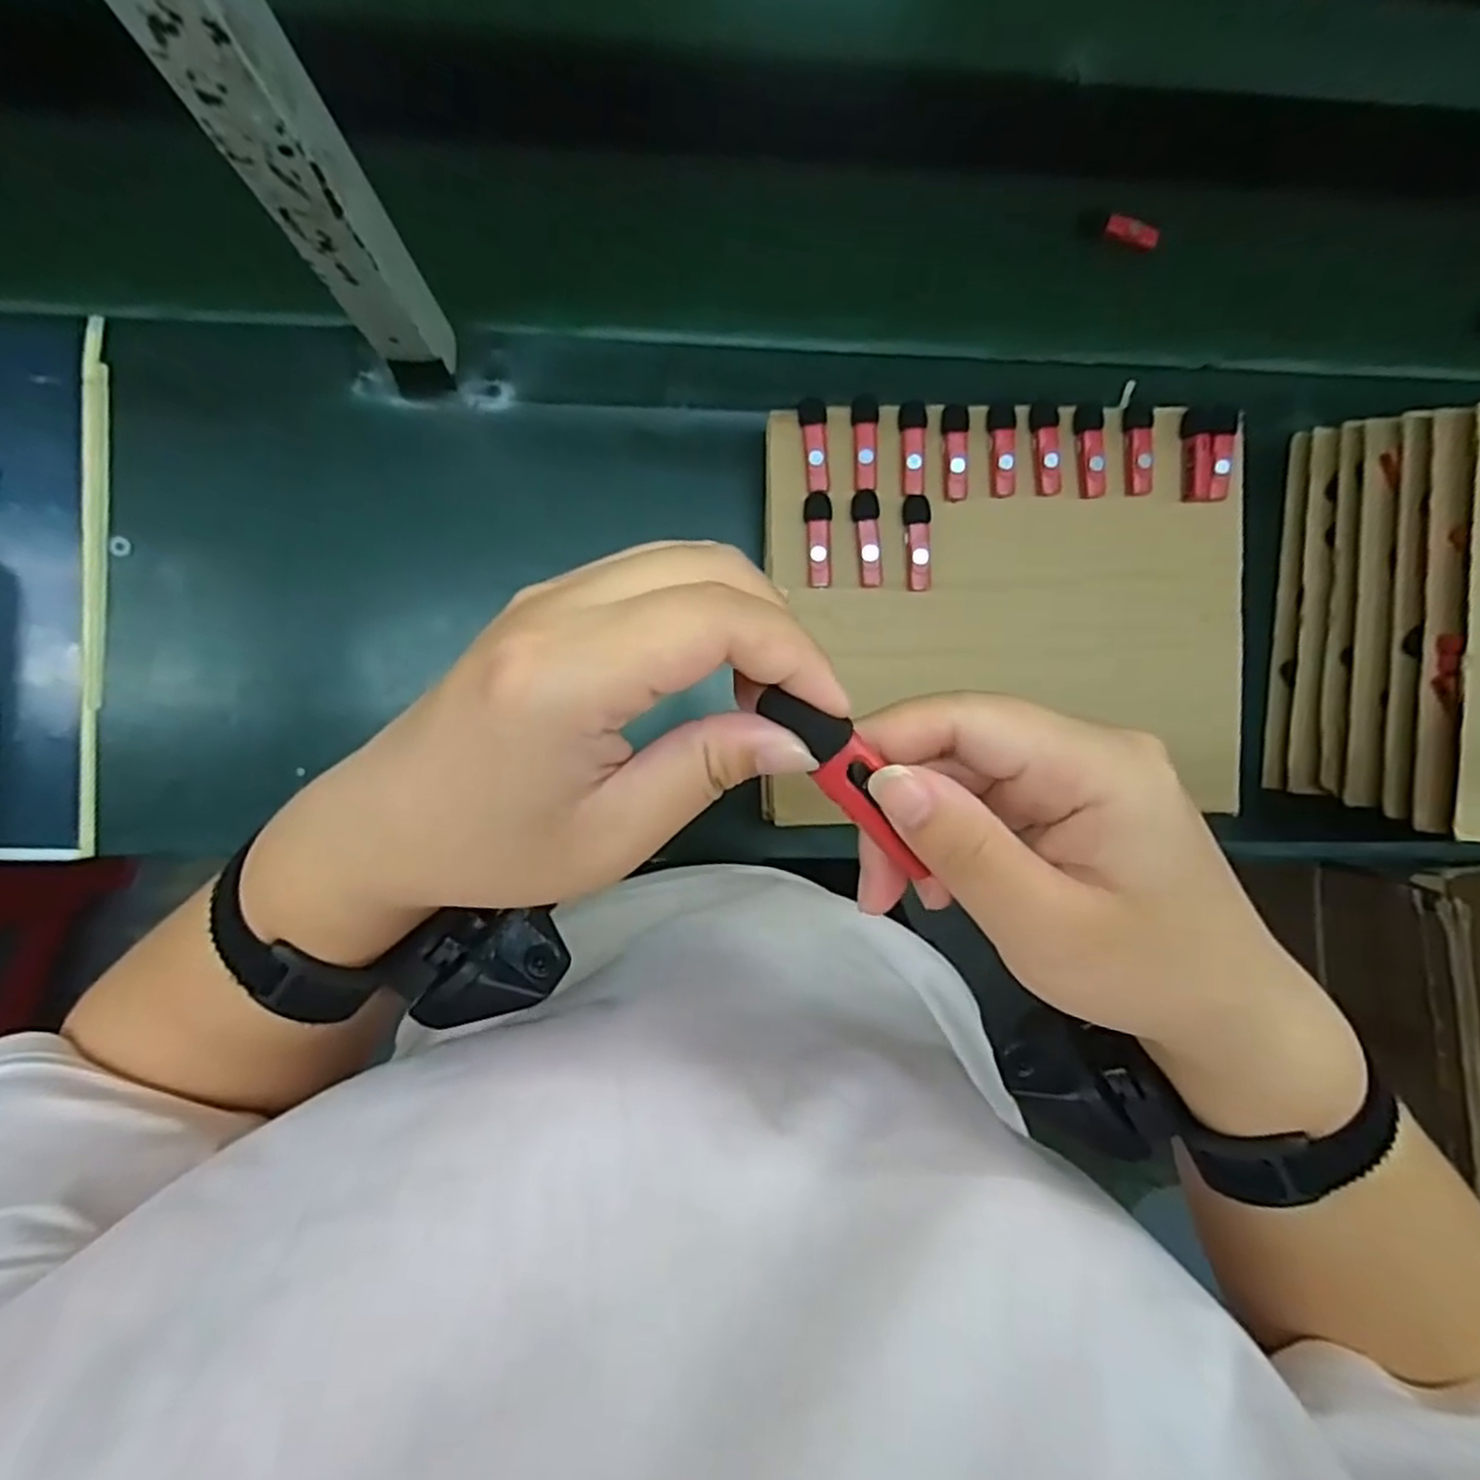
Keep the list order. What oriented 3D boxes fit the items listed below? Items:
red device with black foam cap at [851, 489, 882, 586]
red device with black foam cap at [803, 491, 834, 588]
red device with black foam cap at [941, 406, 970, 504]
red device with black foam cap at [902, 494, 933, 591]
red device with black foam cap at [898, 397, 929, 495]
[{"bbox_3d":[0.090,-0.142,0.546,0.019,0.011,0.066,-3,88,-4],"label":"red device with black foam cap"},{"bbox_3d":[0.055,-0.141,0.543,0.020,0.010,0.064,1,88,-4],"label":"red device with black foam cap"},{"bbox_3d":[0.153,-0.204,0.546,0.019,0.008,0.066,-2,88,-4],"label":"red device with black foam cap"},{"bbox_3d":[0.126,-0.140,0.547,0.020,0.010,0.066,-1,88,-4],"label":"red device with black foam cap"},{"bbox_3d":[0.121,-0.204,0.541,0.020,0.010,0.063,2,88,-4],"label":"red device with black foam cap"}]

